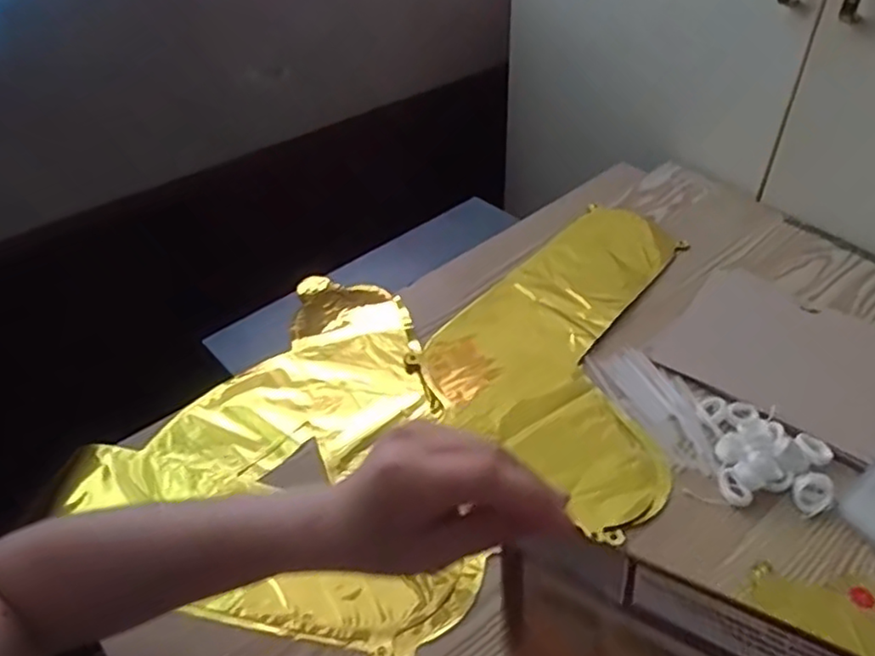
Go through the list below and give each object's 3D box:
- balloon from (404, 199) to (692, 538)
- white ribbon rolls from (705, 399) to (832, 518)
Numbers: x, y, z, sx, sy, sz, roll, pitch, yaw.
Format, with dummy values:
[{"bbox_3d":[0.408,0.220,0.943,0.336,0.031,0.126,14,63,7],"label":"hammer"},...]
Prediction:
[{"bbox_3d":[0.162,0.003,0.639,0.248,0.008,0.363,29,51,32],"label":"balloon"},{"bbox_3d":[0.268,0.095,0.529,0.086,0.021,0.101,6,42,11],"label":"white ribbon rolls"}]

